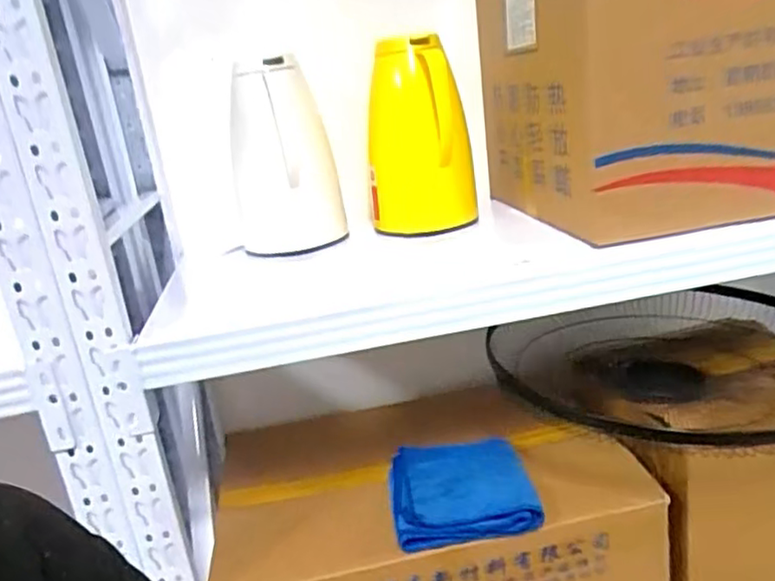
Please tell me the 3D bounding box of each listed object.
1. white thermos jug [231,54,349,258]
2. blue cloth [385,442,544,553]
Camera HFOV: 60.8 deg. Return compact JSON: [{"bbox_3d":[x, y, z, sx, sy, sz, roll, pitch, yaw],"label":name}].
[{"bbox_3d":[-0.152,-0.192,0.951,0.152,0.260,0.132,-10,20,-5],"label":"white thermos jug"},{"bbox_3d":[0.095,0.257,0.881,0.178,0.030,0.180,-8,20,-1],"label":"blue cloth"}]

